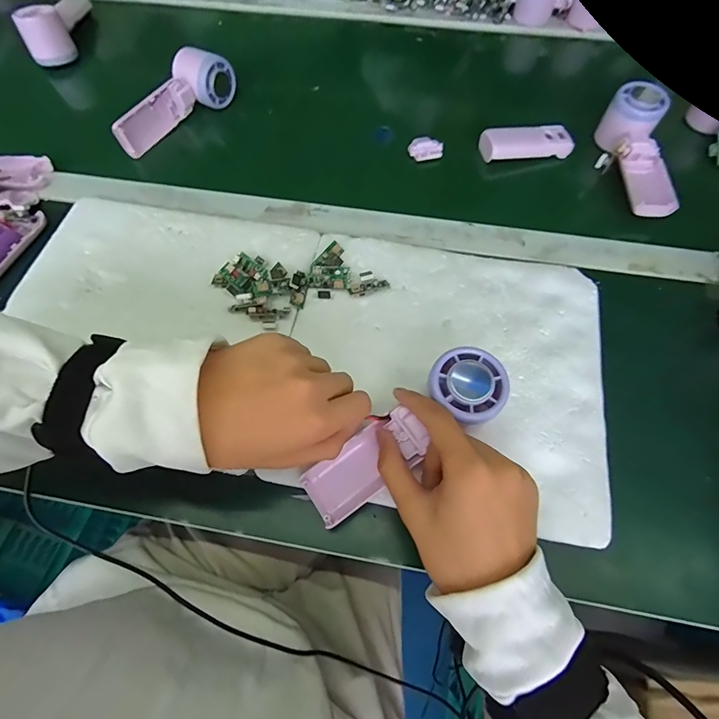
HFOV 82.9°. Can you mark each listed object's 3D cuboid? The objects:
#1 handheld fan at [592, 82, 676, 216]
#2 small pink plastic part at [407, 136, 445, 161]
[{"bbox_3d":[0.303,-0.227,0.445,0.064,0.056,0.154,7,64,4],"label":"handheld fan"},{"bbox_3d":[0.080,-0.255,0.491,0.040,0.010,0.031,-6,64,-3],"label":"small pink plastic part"}]

